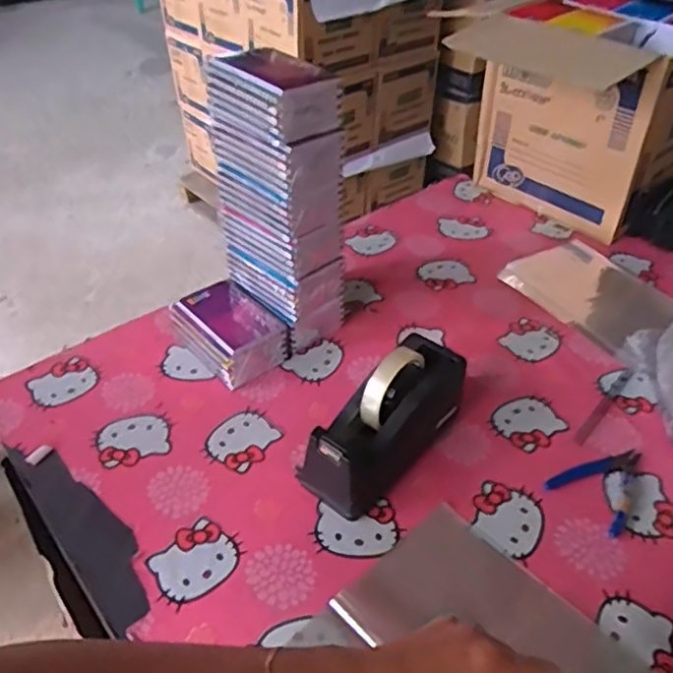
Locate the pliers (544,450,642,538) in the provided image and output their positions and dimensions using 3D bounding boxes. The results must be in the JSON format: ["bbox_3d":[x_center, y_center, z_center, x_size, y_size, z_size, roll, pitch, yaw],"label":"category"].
[{"bbox_3d":[0.293,0.155,0.697,0.113,0.011,0.084,-28,48,-29],"label":"pliers"}]

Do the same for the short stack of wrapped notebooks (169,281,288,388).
[{"bbox_3d":[-0.137,-0.008,0.839,0.099,0.057,0.143,-29,49,-31],"label":"short stack of wrapped notebooks"}]

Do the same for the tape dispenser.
[{"bbox_3d":[0.052,0.085,0.691,0.079,0.124,0.202,29,48,29],"label":"tape dispenser"}]

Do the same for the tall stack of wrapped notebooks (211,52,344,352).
[{"bbox_3d":[-0.068,-0.150,0.797,0.100,0.333,0.137,-28,49,-30],"label":"tall stack of wrapped notebooks"}]

